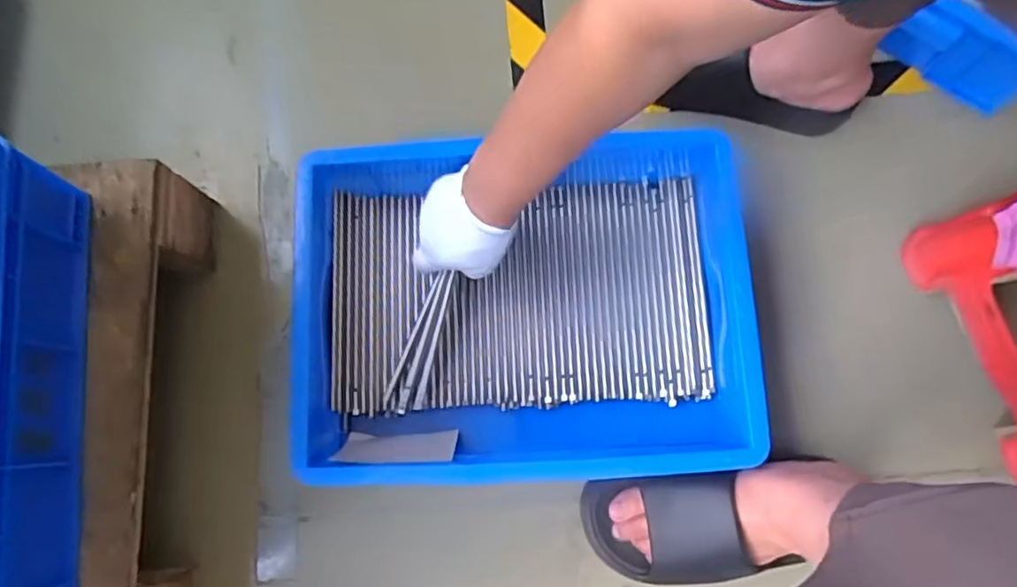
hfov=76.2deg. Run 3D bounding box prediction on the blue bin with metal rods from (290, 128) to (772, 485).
[{"bbox_3d":[0.007,0.015,0.635,0.417,0.125,0.309,-3,79,1],"label":"blue bin with metal rods"}]

